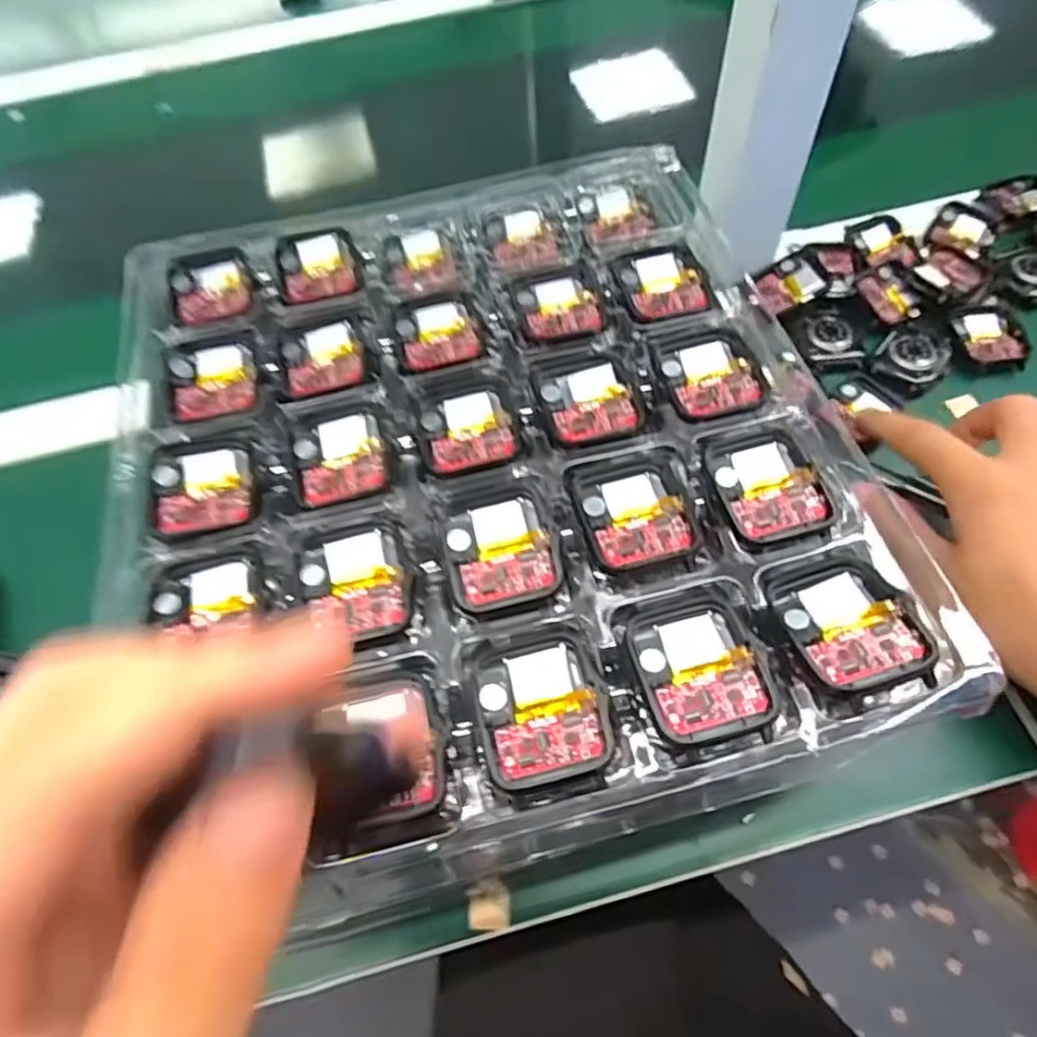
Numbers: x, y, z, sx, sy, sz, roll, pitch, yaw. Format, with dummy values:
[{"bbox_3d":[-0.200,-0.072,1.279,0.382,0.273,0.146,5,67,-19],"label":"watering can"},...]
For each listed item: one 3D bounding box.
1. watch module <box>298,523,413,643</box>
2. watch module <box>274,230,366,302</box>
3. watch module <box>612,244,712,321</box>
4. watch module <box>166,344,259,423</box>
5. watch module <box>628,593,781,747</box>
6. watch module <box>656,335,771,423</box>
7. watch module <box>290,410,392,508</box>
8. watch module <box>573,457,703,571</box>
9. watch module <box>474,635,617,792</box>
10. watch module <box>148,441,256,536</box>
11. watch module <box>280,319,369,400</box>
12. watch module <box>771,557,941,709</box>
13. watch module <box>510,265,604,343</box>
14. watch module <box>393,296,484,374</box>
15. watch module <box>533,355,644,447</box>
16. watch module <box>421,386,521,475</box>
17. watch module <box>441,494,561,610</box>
[{"bbox_3d":[-0.054,0.021,0.218,0.033,0.005,0.041,-17,61,-6],"label":"watch module"},{"bbox_3d":[-0.092,-0.116,0.299,0.036,0.010,0.036,-13,60,-4],"label":"watch module"},{"bbox_3d":[0.062,-0.103,0.284,0.035,0.005,0.043,-14,60,-4],"label":"watch module"},{"bbox_3d":[-0.125,-0.058,0.267,0.035,0.010,0.036,-14,60,-4],"label":"watch module"},{"bbox_3d":[0.054,0.045,0.197,0.035,0.007,0.042,-13,60,-4],"label":"watch module"},{"bbox_3d":[0.075,-0.056,0.256,0.036,0.004,0.036,-18,61,-6],"label":"watch module"},{"bbox_3d":[-0.067,-0.024,0.245,0.034,0.004,0.039,-16,61,-5],"label":"watch module"},{"bbox_3d":[0.041,-0.002,0.225,0.037,0.006,0.039,-12,60,-3],"label":"watch module"},{"bbox_3d":[0.007,0.056,0.193,0.036,0.007,0.040,-12,60,-3],"label":"watch module"},{"bbox_3d":[-0.116,-0.012,0.240,0.035,0.007,0.038,-13,60,-4],"label":"watch module"},{"bbox_3d":[-0.082,-0.069,0.274,0.034,0.004,0.041,-15,60,-5],"label":"watch module"},{"bbox_3d":[0.101,0.033,0.198,0.036,0.012,0.043,-15,60,-5],"label":"watch module"},{"bbox_3d":[0.017,-0.093,0.281,0.036,0.004,0.043,-12,60,-3],"label":"watch module"},{"bbox_3d":[-0.035,-0.080,0.277,0.034,0.004,0.040,-14,60,-4],"label":"watch module"},{"bbox_3d":[0.027,-0.046,0.252,0.035,0.004,0.039,-15,60,-5],"label":"watch module"},{"bbox_3d":[-0.019,-0.034,0.250,0.035,0.004,0.040,-13,60,-4],"label":"watch module"},{"bbox_3d":[-0.006,0.010,0.220,0.035,0.006,0.039,-14,60,-4],"label":"watch module"}]

